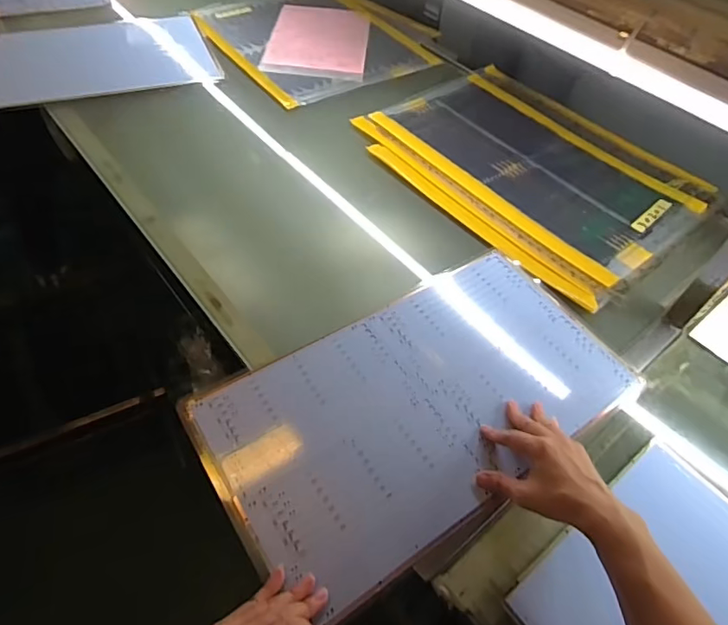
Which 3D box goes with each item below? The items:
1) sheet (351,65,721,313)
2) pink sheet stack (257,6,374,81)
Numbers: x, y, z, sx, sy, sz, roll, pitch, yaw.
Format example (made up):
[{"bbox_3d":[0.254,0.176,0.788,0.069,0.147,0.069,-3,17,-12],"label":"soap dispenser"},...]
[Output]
[{"bbox_3d":[0.295,-0.269,0.902,0.445,0.019,0.544,-30,60,-26],"label":"sheet"},{"bbox_3d":[-0.097,-0.624,1.147,0.212,0.010,0.348,6,51,-1],"label":"pink sheet stack"}]

